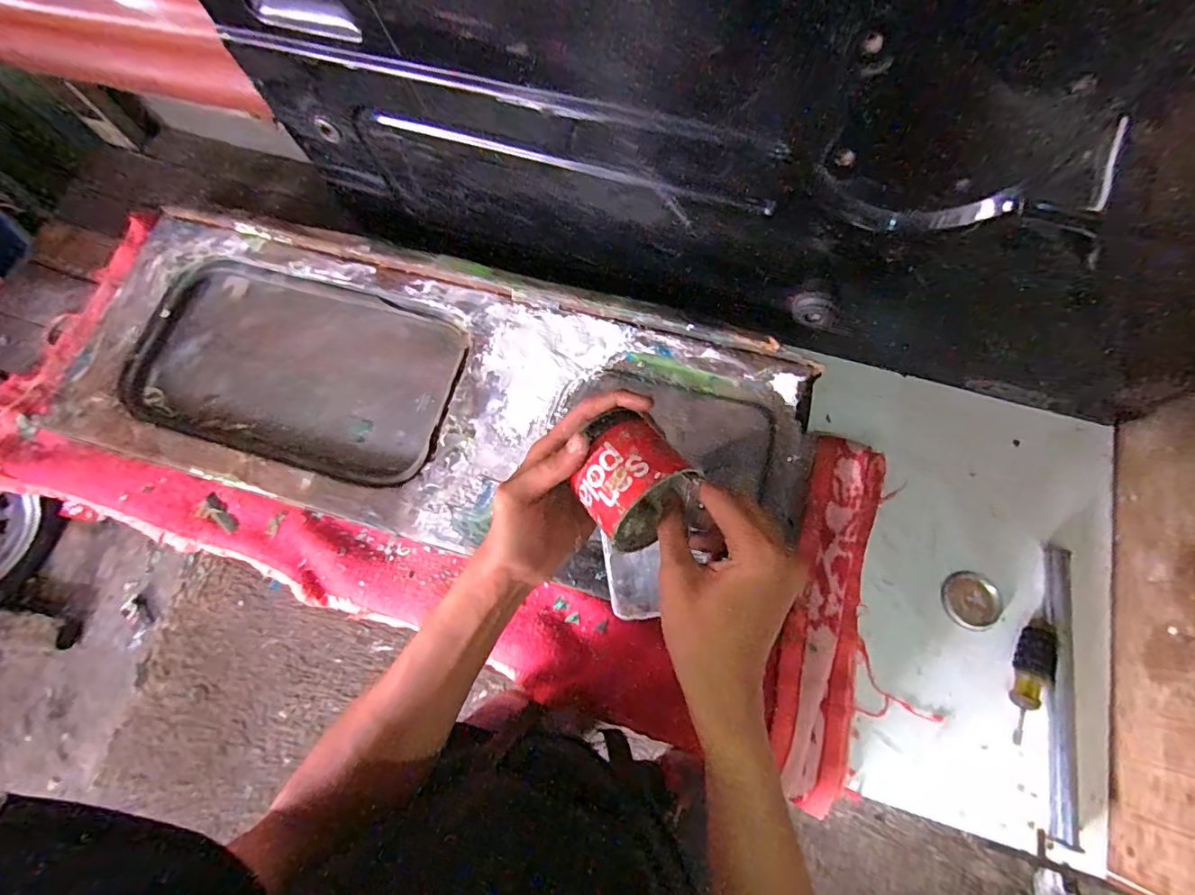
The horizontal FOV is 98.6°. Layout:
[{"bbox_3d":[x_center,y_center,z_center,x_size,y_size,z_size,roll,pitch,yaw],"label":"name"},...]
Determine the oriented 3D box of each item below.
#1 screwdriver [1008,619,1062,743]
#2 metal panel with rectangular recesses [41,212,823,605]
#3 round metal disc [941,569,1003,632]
[{"bbox_3d":[0.529,0.282,0.626,0.039,0.026,0.147,21,72,7],"label":"screwdriver"},{"bbox_3d":[-0.211,-0.068,0.689,0.966,0.049,0.371,16,71,5],"label":"metal panel with rectangular recesses"},{"bbox_3d":[0.487,0.198,0.665,0.071,0.011,0.072,0,71,0],"label":"round metal disc"}]

